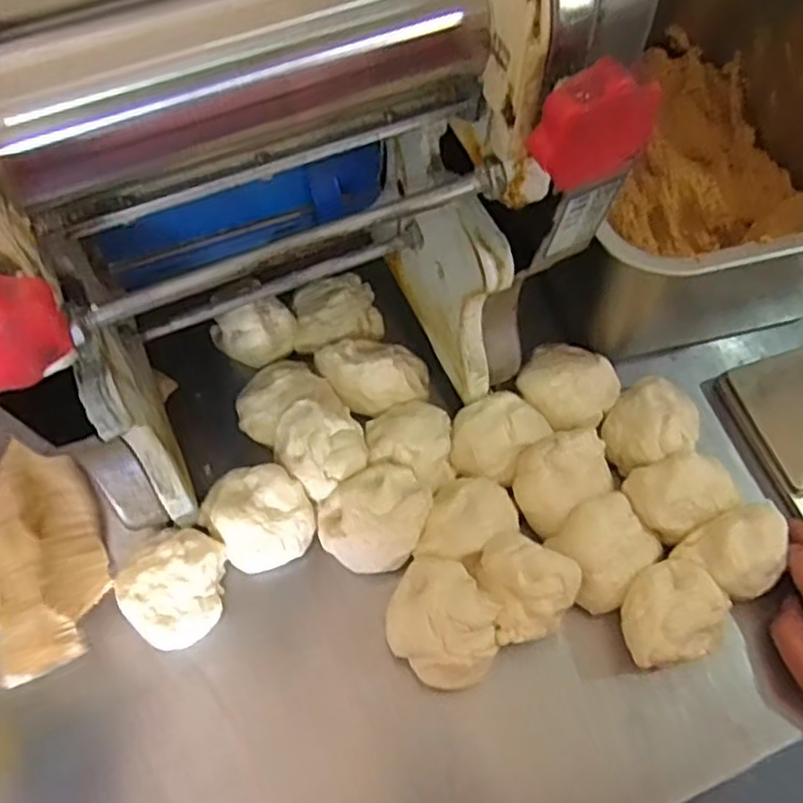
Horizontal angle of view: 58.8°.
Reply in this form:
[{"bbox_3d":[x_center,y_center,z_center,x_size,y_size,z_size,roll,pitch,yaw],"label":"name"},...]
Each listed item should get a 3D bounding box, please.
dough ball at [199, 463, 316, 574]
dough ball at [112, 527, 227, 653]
[{"bbox_3d":[-0.094,0.074,0.468,0.060,0.041,0.067,-41,70,-19],"label":"dough ball"},{"bbox_3d":[-0.148,0.117,0.452,0.062,0.035,0.068,0,63,0],"label":"dough ball"}]

